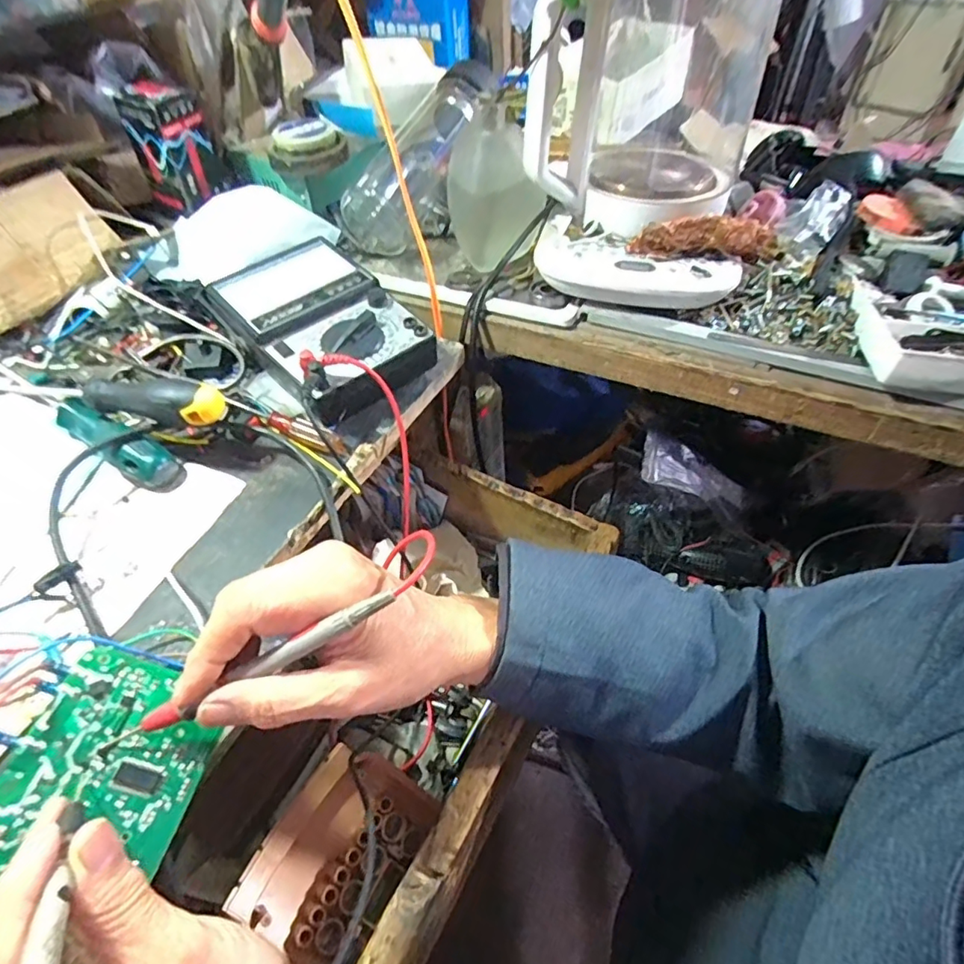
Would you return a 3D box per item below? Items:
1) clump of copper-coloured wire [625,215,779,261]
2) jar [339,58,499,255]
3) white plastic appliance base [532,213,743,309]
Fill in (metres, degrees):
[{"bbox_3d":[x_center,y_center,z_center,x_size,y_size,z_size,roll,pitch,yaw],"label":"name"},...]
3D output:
[{"bbox_3d":[0.184,-0.203,0.462,0.117,0.027,0.030,-2,49,0],"label":"clump of copper-coloured wire"},{"bbox_3d":[-0.069,-0.319,0.563,0.098,0.085,0.202,18,73,17],"label":"jar"},{"bbox_3d":[0.121,-0.175,0.463,0.164,0.027,0.072,20,52,18],"label":"white plastic appliance base"}]

